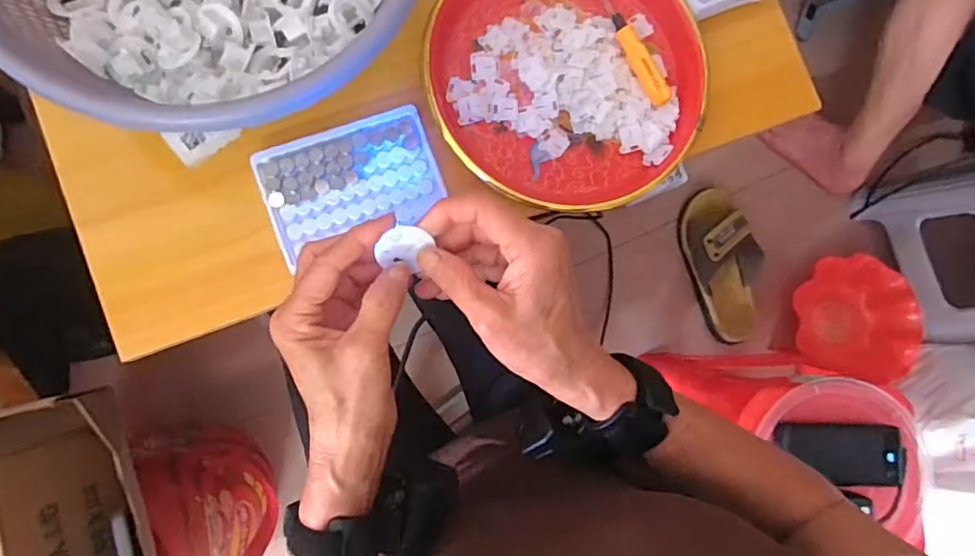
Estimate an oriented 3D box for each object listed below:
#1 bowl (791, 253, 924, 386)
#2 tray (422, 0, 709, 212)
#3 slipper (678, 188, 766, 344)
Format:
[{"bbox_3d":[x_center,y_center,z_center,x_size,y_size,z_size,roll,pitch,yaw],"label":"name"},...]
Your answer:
[{"bbox_3d":[0.673,0.073,1.030,0.198,0.065,0.217,11,100,14],"label":"bowl"},{"bbox_3d":[0.063,-0.165,0.446,0.213,0.030,0.219,0,86,-6],"label":"tray"},{"bbox_3d":[0.412,-0.021,0.975,0.126,0.063,0.268,-7,87,-7],"label":"slipper"}]

